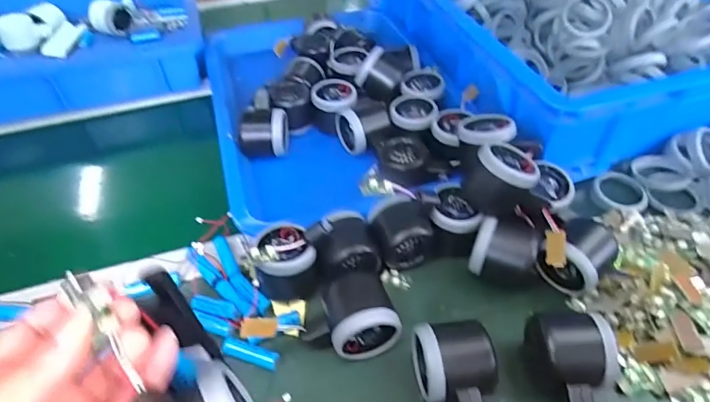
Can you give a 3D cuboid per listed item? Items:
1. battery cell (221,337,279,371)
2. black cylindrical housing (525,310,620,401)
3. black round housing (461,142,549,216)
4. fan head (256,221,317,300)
[{"bbox_3d":[-0.091,0.132,0.384,0.048,0.011,0.017,11,47,12],"label":"battery cell"},{"bbox_3d":[0.171,0.129,0.350,0.055,0.048,0.078,-3,46,-1],"label":"black cylindrical housing"},{"bbox_3d":[0.144,-0.010,0.434,0.066,0.073,0.066,9,39,-7],"label":"black round housing"},{"bbox_3d":[-0.063,0.055,0.424,0.052,0.051,0.058,-3,46,-1],"label":"fan head"}]

